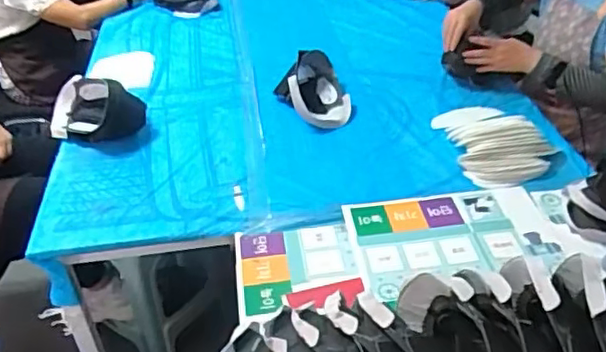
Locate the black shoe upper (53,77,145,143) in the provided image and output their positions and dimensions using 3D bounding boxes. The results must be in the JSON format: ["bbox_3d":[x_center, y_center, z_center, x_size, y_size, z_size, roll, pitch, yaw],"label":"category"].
[{"bbox_3d":[-0.535,-0.162,1.598,0.264,0.090,0.166,7,66,11],"label":"black shoe upper"}]

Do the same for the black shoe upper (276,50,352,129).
[{"bbox_3d":[0.028,-0.224,1.640,0.179,0.110,0.249,-8,36,-7],"label":"black shoe upper"}]

